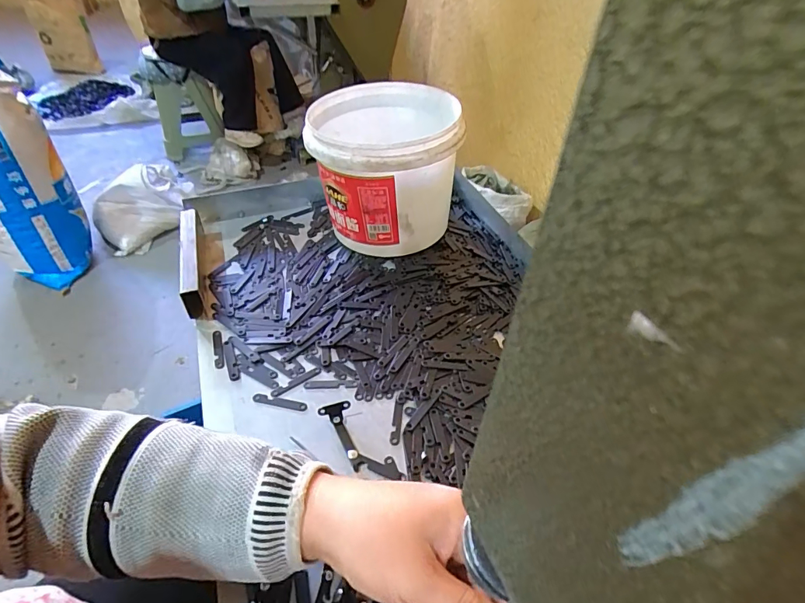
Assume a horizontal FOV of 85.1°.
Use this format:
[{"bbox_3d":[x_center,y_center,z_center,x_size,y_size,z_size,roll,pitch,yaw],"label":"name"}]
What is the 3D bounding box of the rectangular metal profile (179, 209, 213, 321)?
[{"bbox_3d":[-0.252,-0.052,0.527,0.022,0.046,0.176,-14,46,-14],"label":"rectangular metal profile"}]

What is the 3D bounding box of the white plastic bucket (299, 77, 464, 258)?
[{"bbox_3d":[-0.027,-0.171,0.572,0.164,0.159,0.192,-2,44,-3],"label":"white plastic bucket"}]

